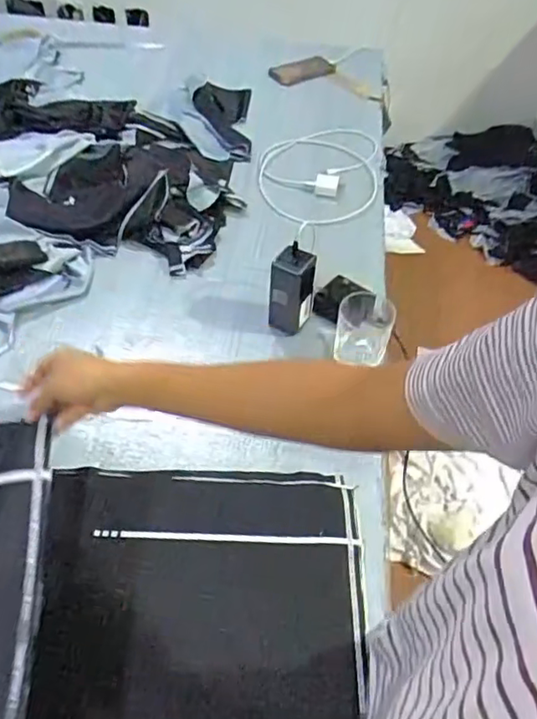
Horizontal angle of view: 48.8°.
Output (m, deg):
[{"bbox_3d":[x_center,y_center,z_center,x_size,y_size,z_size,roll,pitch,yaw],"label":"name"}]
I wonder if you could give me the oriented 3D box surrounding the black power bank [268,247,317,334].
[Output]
[{"bbox_3d":[0.034,-0.099,0.905,0.059,0.150,0.049,22,52,15],"label":"black power bank"}]

